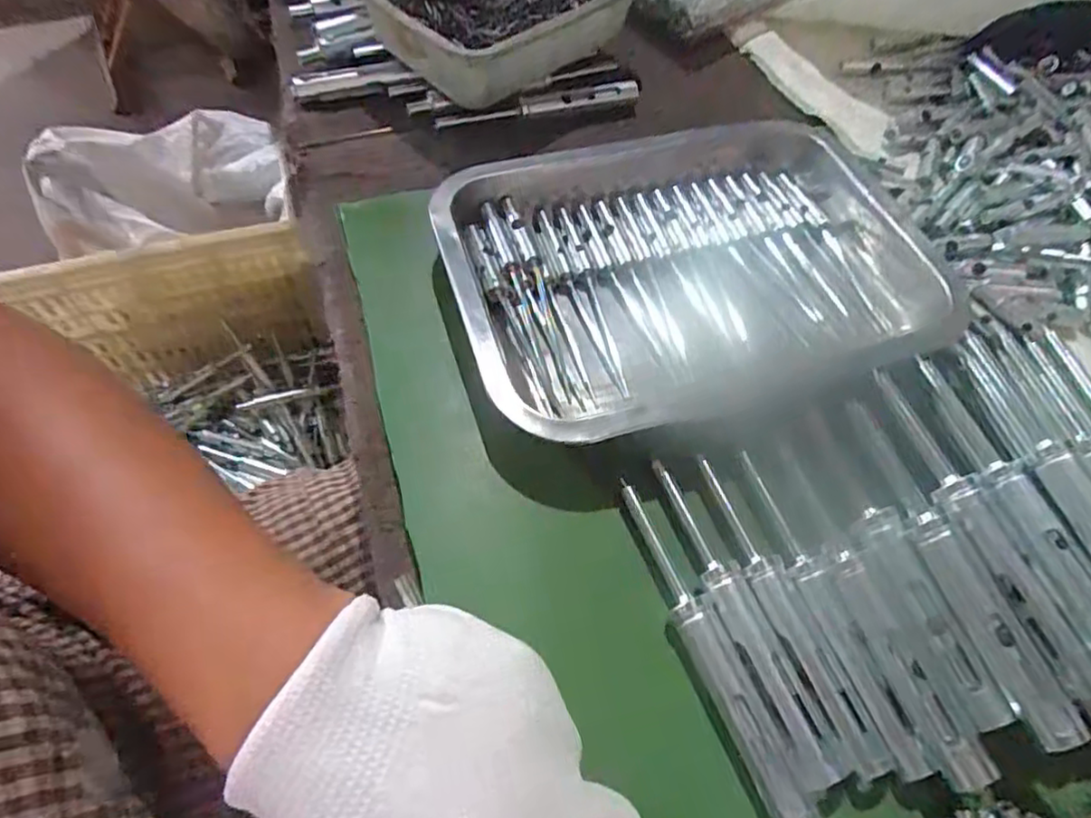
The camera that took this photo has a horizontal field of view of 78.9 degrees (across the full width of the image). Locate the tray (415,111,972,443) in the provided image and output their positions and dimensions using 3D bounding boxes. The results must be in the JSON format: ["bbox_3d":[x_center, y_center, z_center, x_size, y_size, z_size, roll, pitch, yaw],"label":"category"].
[{"bbox_3d":[0.088,-0.090,0.376,0.283,0.036,0.166,-14,62,-11],"label":"tray"}]

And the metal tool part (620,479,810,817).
[{"bbox_3d":[0.064,0.094,0.272,0.016,0.013,0.143,-20,63,-15],"label":"metal tool part"}]

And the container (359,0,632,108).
[{"bbox_3d":[-0.029,-0.286,0.469,0.139,0.059,0.183,40,67,21],"label":"container"}]

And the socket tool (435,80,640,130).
[{"bbox_3d":[-0.004,-0.211,0.460,0.144,0.015,0.016,-14,62,-11],"label":"socket tool"}]

